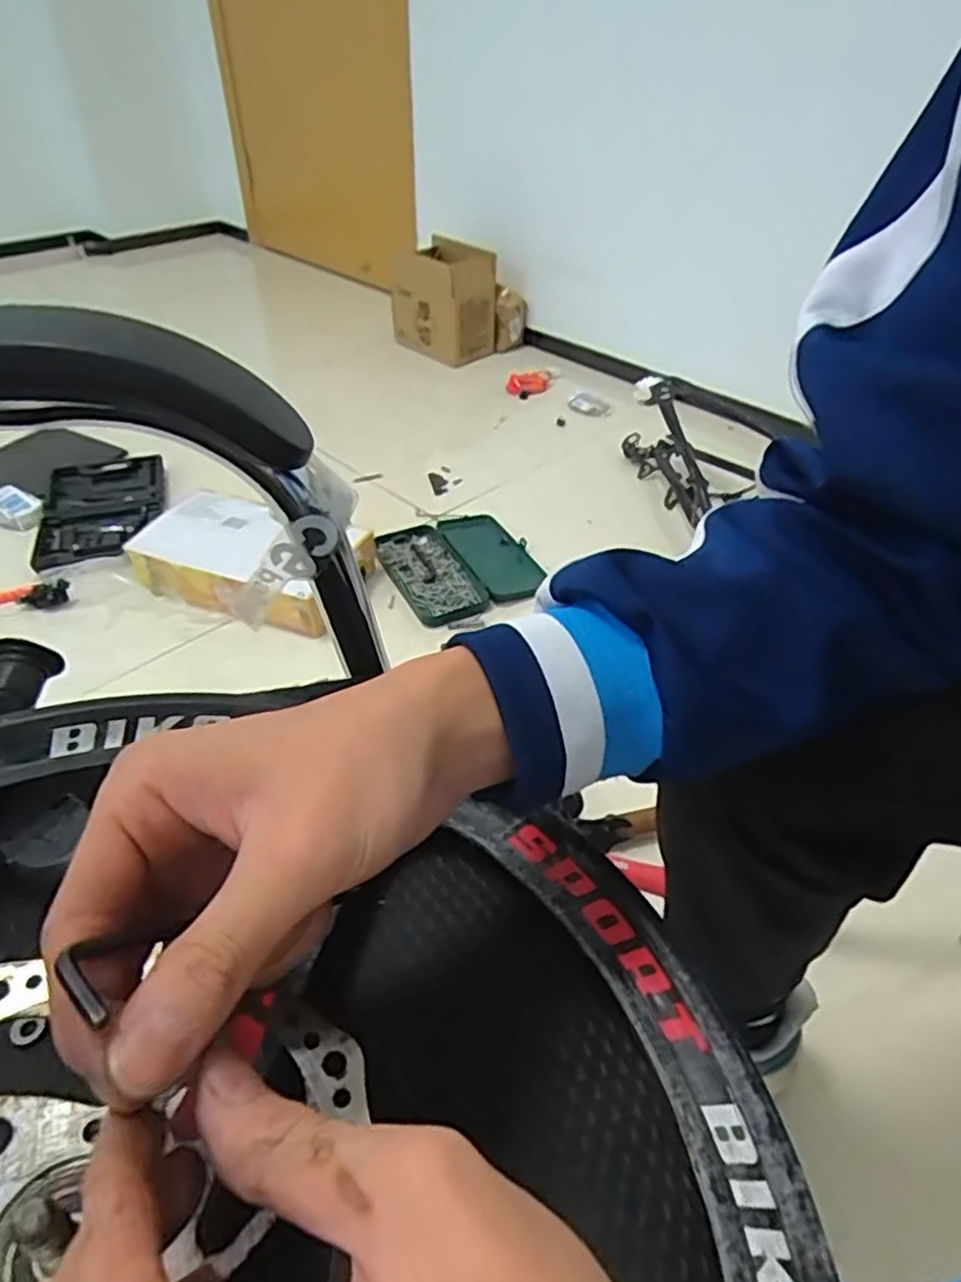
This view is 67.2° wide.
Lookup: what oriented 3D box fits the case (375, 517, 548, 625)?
[{"bbox_3d":[-0.034,-0.138,1.277,0.255,0.036,0.269,-20,46,-23],"label":"case"}]

